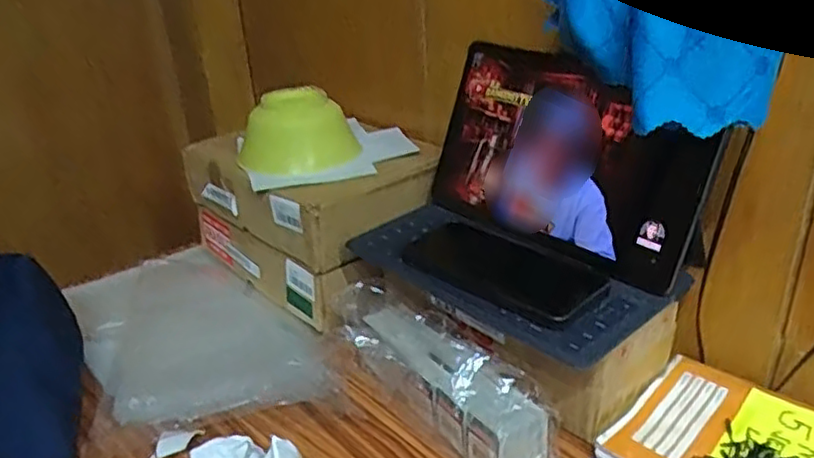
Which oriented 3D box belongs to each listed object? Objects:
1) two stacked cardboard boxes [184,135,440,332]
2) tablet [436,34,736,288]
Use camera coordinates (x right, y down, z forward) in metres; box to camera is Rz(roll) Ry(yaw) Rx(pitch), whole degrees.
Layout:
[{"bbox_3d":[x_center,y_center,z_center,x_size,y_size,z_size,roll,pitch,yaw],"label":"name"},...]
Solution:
[{"bbox_3d":[-0.108,-0.024,0.782,0.185,0.141,0.279,-25,34,-36],"label":"two stacked cardboard boxes"},{"bbox_3d":[0.137,-0.067,0.602,0.267,0.165,0.014,25,15,41],"label":"tablet"}]

